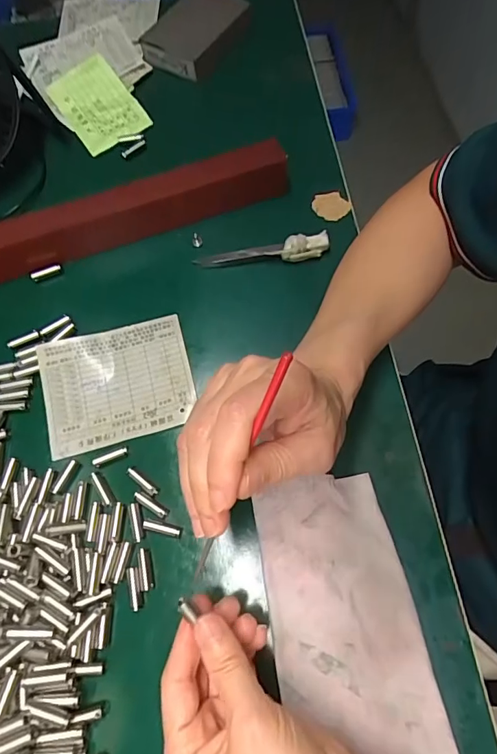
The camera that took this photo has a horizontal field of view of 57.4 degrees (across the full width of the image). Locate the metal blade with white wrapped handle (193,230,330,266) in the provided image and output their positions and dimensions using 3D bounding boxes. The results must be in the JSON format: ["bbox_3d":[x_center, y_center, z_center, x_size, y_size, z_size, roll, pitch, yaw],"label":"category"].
[{"bbox_3d":[0.011,-0.098,0.362,0.104,0.021,0.013,-7,67,-1],"label":"metal blade with white wrapped handle"}]

